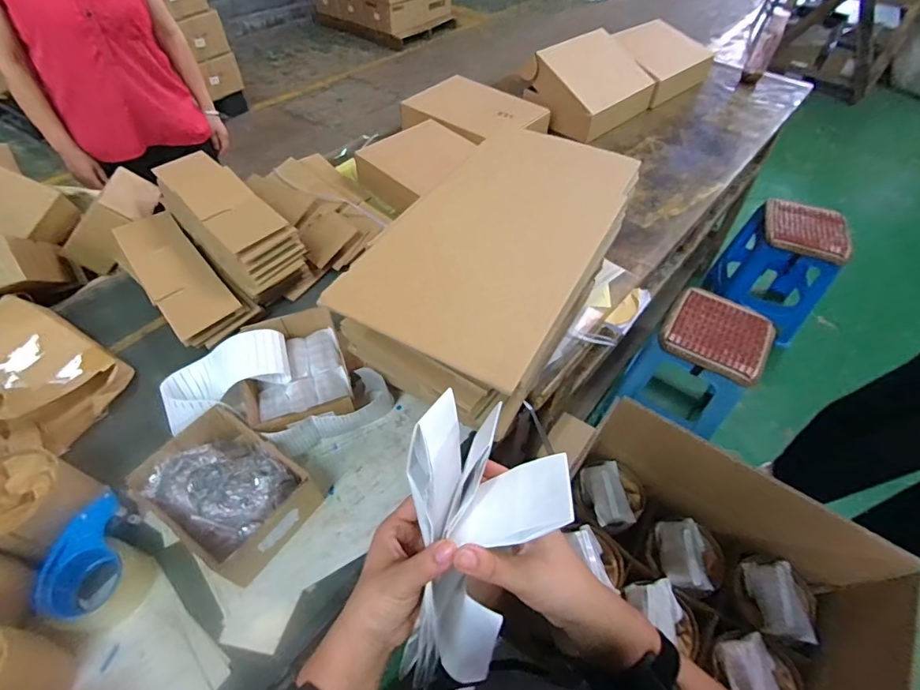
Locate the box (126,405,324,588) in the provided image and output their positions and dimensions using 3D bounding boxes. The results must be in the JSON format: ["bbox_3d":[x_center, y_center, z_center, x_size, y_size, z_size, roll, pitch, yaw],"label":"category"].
[{"bbox_3d":[-0.321,0.208,0.642,0.209,0.091,0.152,27,56,19],"label":"box"}]

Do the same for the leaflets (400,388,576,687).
[{"bbox_3d":[0.019,0.162,0.372,0.126,0.232,0.083,4,14,-1],"label":"leaflets"}]

